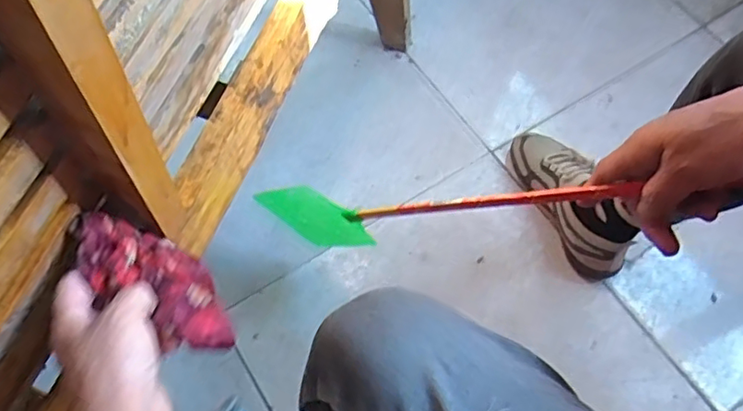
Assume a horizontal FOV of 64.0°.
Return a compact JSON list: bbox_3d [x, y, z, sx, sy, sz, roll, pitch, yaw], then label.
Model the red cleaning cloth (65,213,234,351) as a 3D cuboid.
[{"bbox_3d":[-0.162,0.057,0.451,0.133,0.058,0.065,33,68,13],"label":"red cleaning cloth"}]

